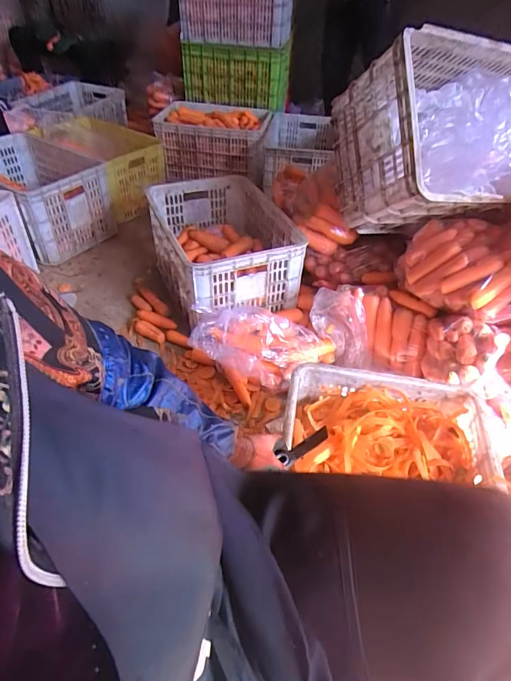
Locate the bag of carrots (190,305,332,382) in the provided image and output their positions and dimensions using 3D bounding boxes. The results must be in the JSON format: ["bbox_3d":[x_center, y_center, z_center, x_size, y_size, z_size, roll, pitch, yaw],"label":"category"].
[{"bbox_3d":[0.021,0.013,1.139,0.385,0.155,0.115,4,43,2],"label":"bag of carrots"}]

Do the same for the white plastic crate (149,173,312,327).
[{"bbox_3d":[-0.100,-0.305,1.381,0.384,0.246,0.535,-16,46,-19],"label":"white plastic crate"}]

